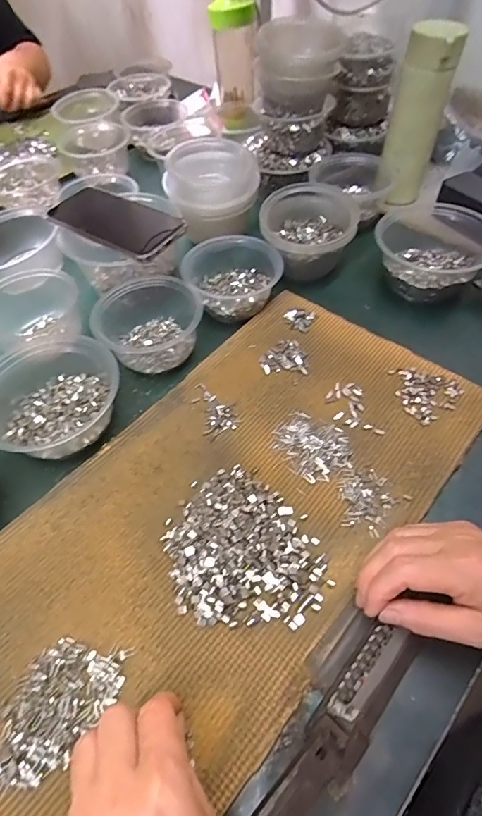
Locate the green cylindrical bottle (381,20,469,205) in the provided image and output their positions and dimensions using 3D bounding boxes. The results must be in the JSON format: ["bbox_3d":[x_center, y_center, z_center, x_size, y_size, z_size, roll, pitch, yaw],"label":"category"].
[{"bbox_3d":[0.229,-0.376,0.566,0.066,0.194,0.051,17,57,14],"label":"green cylindrical bottle"}]

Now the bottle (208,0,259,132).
[{"bbox_3d":[-0.010,-0.594,0.723,0.076,0.195,0.065,-8,55,-3],"label":"bottle"}]

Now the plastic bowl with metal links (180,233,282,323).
[{"bbox_3d":[-0.011,-0.160,0.516,0.115,0.050,0.103,-9,55,-4],"label":"plastic bowl with metal links"}]

